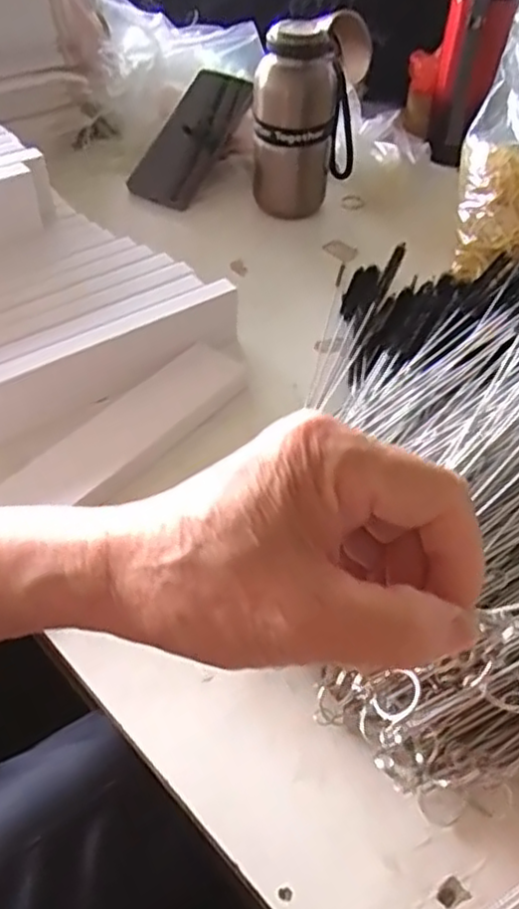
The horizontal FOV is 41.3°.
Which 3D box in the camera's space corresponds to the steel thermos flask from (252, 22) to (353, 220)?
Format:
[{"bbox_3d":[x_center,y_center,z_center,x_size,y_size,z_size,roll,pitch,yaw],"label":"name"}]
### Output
[{"bbox_3d":[0.043,-0.318,0.669,0.097,0.165,0.064,3,48,1],"label":"steel thermos flask"}]

